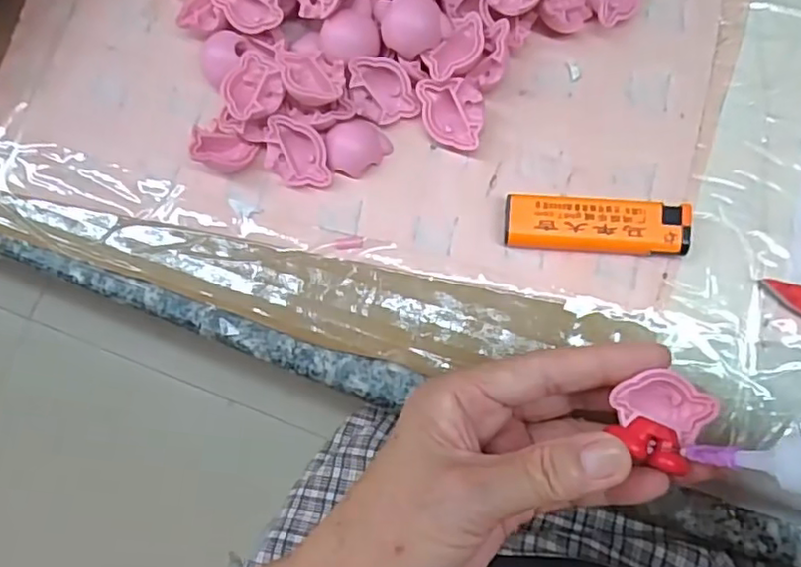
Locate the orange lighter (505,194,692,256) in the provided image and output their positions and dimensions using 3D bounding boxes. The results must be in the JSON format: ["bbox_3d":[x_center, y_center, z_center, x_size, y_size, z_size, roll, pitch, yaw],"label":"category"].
[{"bbox_3d":[0.088,-0.026,0.285,0.080,0.013,0.024,5,80,5],"label":"orange lighter"}]

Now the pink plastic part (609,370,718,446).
[{"bbox_3d":[0.094,0.043,0.224,0.035,0.010,0.022,20,85,8],"label":"pink plastic part"}]

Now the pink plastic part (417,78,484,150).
[{"bbox_3d":[0.024,-0.080,0.297,0.030,0.010,0.031,2,103,17],"label":"pink plastic part"}]

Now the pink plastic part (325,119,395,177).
[{"bbox_3d":[-0.021,-0.066,0.301,0.029,0.009,0.025,-31,81,1],"label":"pink plastic part"}]

